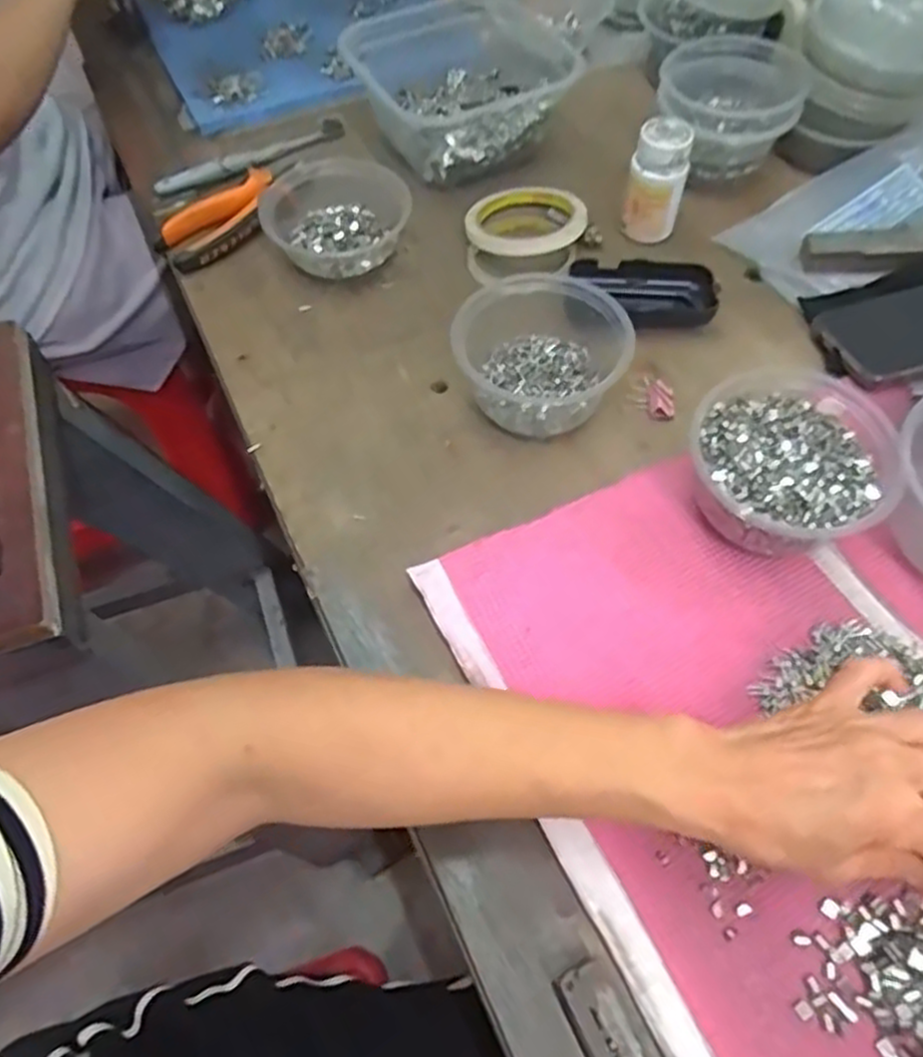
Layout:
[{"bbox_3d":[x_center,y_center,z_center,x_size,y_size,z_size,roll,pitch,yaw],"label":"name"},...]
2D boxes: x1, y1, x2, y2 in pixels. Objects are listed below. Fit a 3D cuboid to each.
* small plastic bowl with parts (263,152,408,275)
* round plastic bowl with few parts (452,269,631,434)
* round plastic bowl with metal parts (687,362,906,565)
[{"bbox_3d":[-0.099,-0.252,0.613,0.115,0.035,0.115,-2,60,3],"label":"small plastic bowl with parts"},{"bbox_3d":[0.064,-0.133,0.524,0.115,0.059,0.132,19,61,15],"label":"round plastic bowl with few parts"},{"bbox_3d":[0.193,-0.038,0.454,0.108,0.062,0.116,-2,60,3],"label":"round plastic bowl with metal parts"}]

